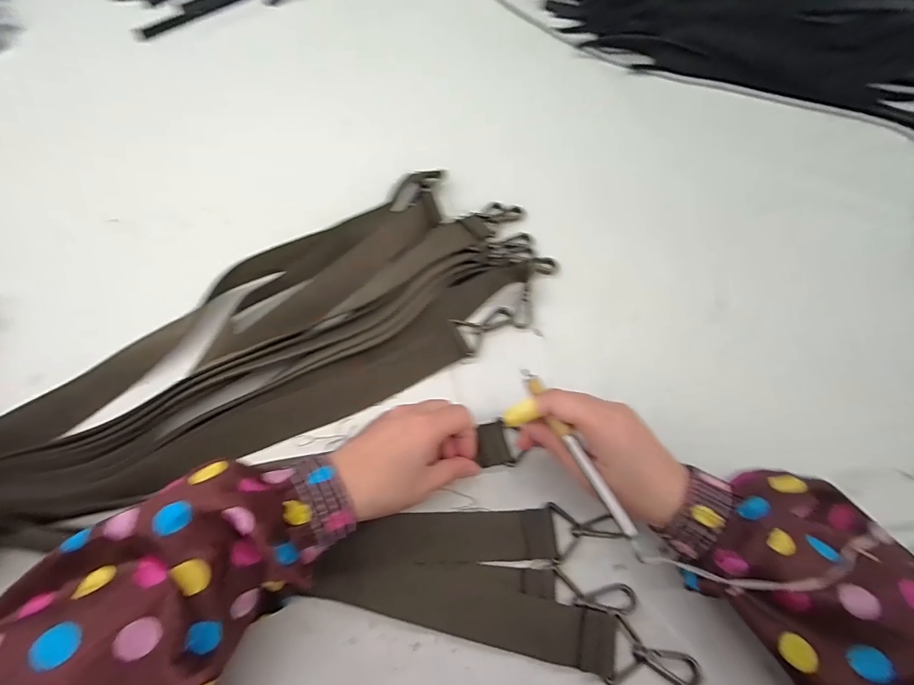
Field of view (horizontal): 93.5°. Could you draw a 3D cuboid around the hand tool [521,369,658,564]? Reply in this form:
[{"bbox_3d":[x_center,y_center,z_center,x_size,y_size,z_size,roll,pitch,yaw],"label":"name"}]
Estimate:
[{"bbox_3d":[0.083,0.075,0.294,0.009,0.007,0.149,-20,54,-13],"label":"hand tool"}]

